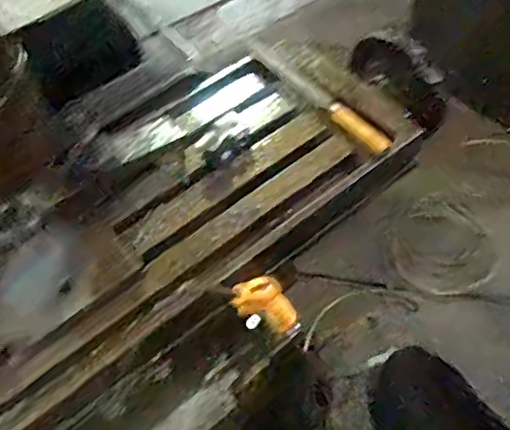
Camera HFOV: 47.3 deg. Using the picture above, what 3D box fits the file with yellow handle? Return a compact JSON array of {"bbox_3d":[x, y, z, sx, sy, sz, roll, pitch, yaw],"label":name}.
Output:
[{"bbox_3d":[0.067,-0.149,0.678,0.025,0.031,0.277,-26,55,-15],"label":"file with yellow handle"}]

